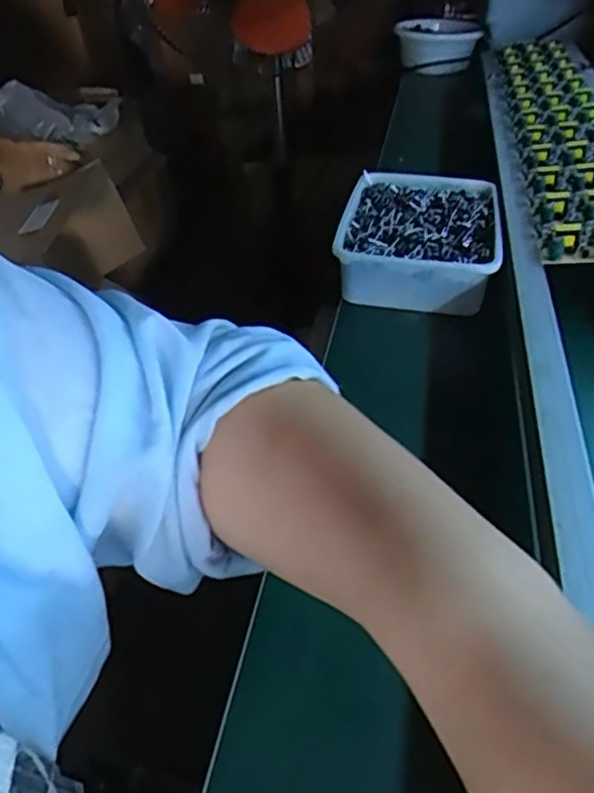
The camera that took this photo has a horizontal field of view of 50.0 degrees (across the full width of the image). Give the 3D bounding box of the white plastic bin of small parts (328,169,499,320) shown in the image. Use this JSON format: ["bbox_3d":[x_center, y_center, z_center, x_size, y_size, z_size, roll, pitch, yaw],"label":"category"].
[{"bbox_3d":[0.116,-0.154,0.613,0.143,0.048,0.197,7,41,9],"label":"white plastic bin of small parts"}]

